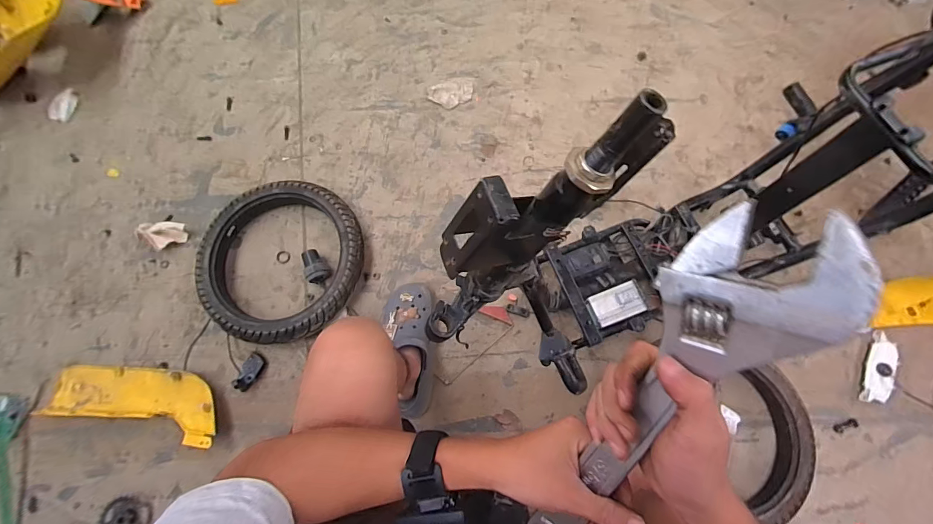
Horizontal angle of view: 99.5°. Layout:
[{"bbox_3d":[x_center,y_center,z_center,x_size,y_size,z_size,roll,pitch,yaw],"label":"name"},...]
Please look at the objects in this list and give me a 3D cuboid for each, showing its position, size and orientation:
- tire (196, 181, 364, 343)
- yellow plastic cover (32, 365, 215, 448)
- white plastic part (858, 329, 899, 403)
[{"bbox_3d":[-0.396,-0.009,0.861,0.329,0.068,0.360,0,75,1],"label":"tire"},{"bbox_3d":[-0.666,0.281,0.807,0.359,0.037,0.127,7,75,3],"label":"yellow plastic cover"},{"bbox_3d":[0.858,0.222,0.815,0.050,0.017,0.150,24,77,7],"label":"white plastic part"}]

